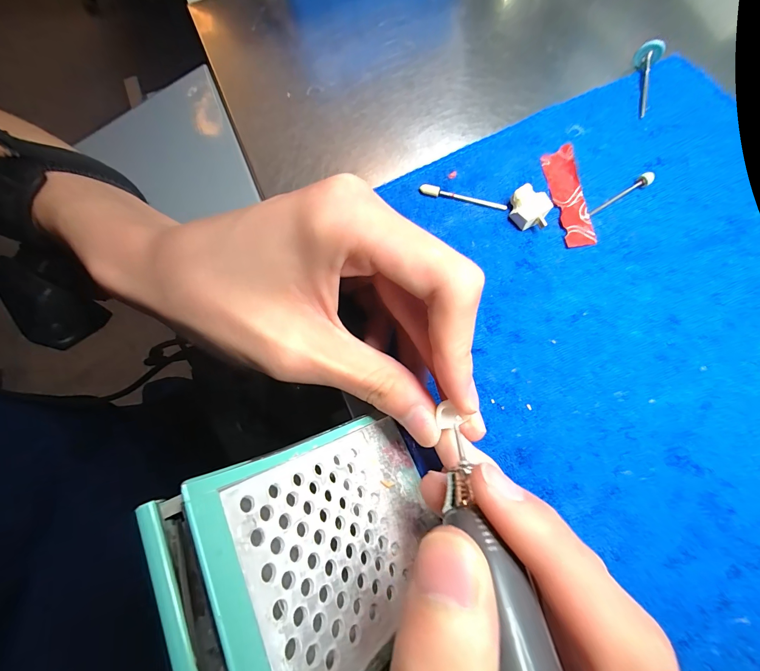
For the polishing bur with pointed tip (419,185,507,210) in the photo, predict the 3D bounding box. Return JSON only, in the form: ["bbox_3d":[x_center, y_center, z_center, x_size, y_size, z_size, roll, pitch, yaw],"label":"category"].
[{"bbox_3d":[0.045,-0.076,0.184,0.048,0.004,0.005,14,75,4],"label":"polishing bur with pointed tip"}]

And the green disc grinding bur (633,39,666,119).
[{"bbox_3d":[0.156,-0.153,0.197,0.014,0.013,0.044,20,75,7],"label":"green disc grinding bur"}]

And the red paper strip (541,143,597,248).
[{"bbox_3d":[0.102,-0.075,0.180,0.016,0.005,0.058,-8,74,-1],"label":"red paper strip"}]

